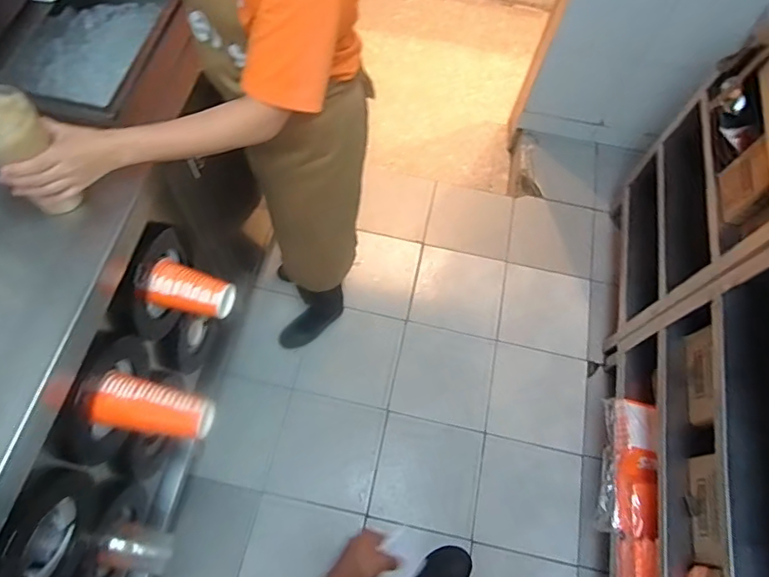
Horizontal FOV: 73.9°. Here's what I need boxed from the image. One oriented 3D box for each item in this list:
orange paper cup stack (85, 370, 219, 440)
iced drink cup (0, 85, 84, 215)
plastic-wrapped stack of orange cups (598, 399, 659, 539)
[{"bbox_3d":[-0.358,0.189,0.797,0.157,0.083,0.084,11,64,2],"label":"orange paper cup stack"},{"bbox_3d":[-0.469,-0.175,0.674,0.082,0.168,0.079,1,64,-2],"label":"iced drink cup"},{"bbox_3d":[0.614,0.447,1.305,0.081,0.157,0.342,14,64,4],"label":"plastic-wrapped stack of orange cups"}]

